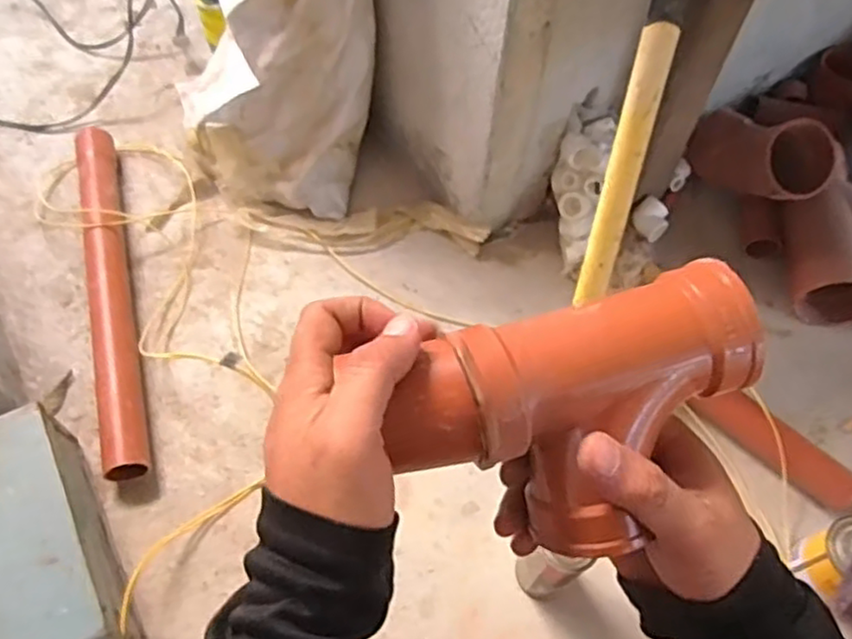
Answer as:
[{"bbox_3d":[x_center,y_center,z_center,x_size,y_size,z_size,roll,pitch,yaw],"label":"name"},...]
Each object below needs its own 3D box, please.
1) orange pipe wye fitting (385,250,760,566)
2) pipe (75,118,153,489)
[{"bbox_3d":[0.072,0.049,0.301,0.162,0.072,0.097,-14,61,-10],"label":"orange pipe wye fitting"},{"bbox_3d":[-0.479,-0.057,1.022,0.063,0.058,0.626,-14,61,-10],"label":"pipe"}]

